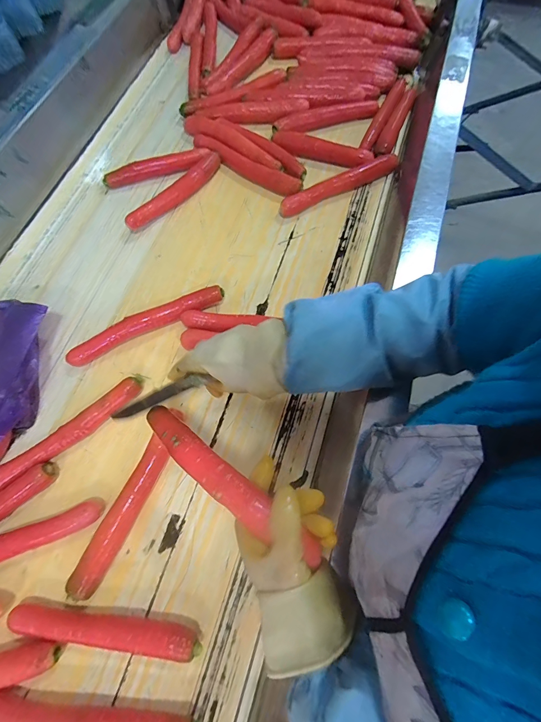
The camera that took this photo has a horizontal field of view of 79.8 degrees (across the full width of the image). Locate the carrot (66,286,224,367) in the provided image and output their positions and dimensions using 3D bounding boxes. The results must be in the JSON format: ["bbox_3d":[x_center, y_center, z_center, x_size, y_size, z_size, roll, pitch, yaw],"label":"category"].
[{"bbox_3d":[-0.206,-0.062,0.547,0.268,0.033,0.034,-26,72,-7],"label":"carrot"}]

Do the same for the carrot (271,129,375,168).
[{"bbox_3d":[0.106,-0.448,0.675,0.211,0.032,0.030,19,72,8],"label":"carrot"}]

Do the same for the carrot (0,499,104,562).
[{"bbox_3d":[-0.341,0.246,0.439,0.216,0.038,0.034,-22,71,-6],"label":"carrot"}]

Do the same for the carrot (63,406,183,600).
[{"bbox_3d":[-0.188,0.190,0.454,0.035,0.040,0.253,24,73,10],"label":"carrot"}]

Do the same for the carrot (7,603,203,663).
[{"bbox_3d":[-0.205,0.338,0.408,0.237,0.036,0.029,7,71,4],"label":"carrot"}]

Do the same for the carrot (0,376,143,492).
[{"bbox_3d":[-0.307,0.115,0.487,0.271,0.035,0.043,-38,74,-11],"label":"carrot"}]

